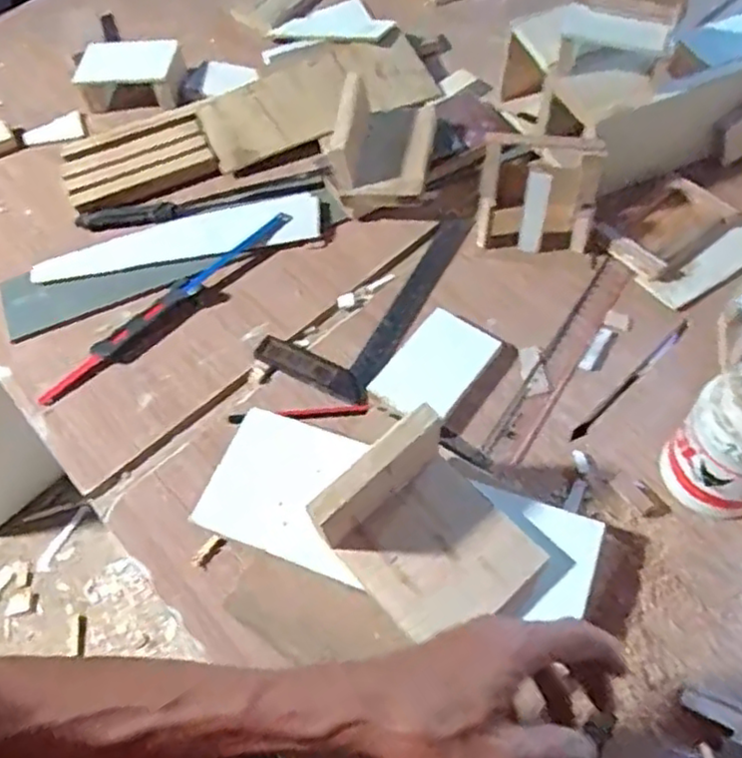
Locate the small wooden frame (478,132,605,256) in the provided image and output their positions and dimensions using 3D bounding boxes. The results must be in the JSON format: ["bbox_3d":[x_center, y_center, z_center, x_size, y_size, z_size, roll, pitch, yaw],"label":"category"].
[{"bbox_3d":[0.164,-0.184,0.665,0.111,0.094,0.079,5,60,9],"label":"small wooden frame"}]

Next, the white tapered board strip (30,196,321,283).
[{"bbox_3d":[-0.206,-0.151,0.720,0.301,0.015,0.061,-10,57,-2],"label":"white tapered board strip"}]

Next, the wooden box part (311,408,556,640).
[{"bbox_3d":[0.041,0.102,0.464,0.124,0.086,0.132,-36,63,-15],"label":"wooden box part"}]

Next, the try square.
[{"bbox_3d":[0.001,-0.088,0.674,0.115,0.013,0.241,25,65,19],"label":"try square"}]

